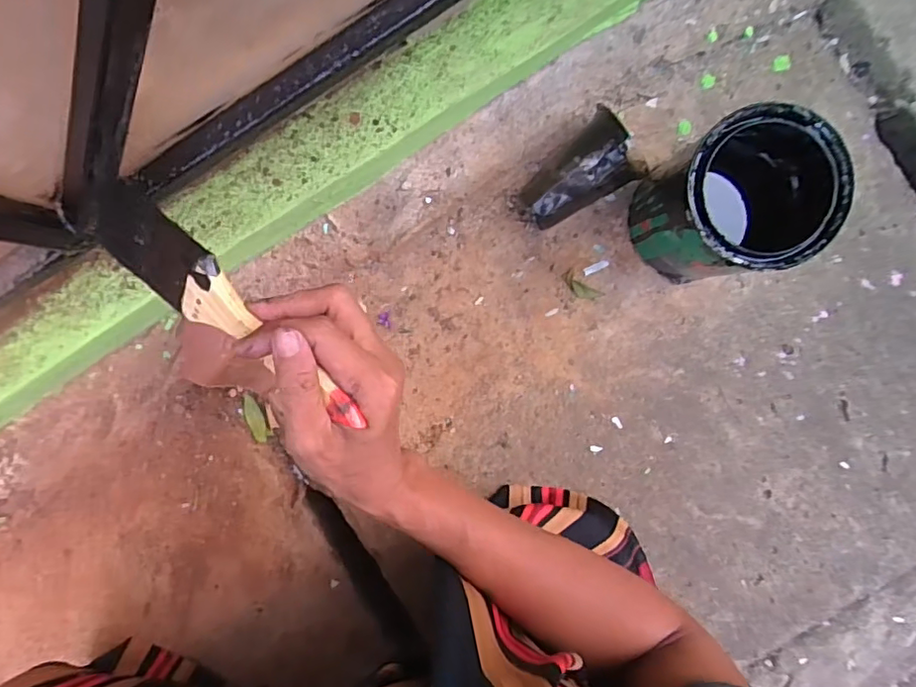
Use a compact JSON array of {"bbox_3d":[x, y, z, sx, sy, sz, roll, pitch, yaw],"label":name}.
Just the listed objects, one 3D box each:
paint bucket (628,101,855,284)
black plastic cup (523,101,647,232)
[{"bbox_3d":[0.198,-0.104,0.415,0.104,0.133,0.098,0,92,0],"label":"paint bucket"},{"bbox_3d":[0.095,-0.134,0.448,0.093,0.057,0.059,-35,92,1],"label":"black plastic cup"}]

